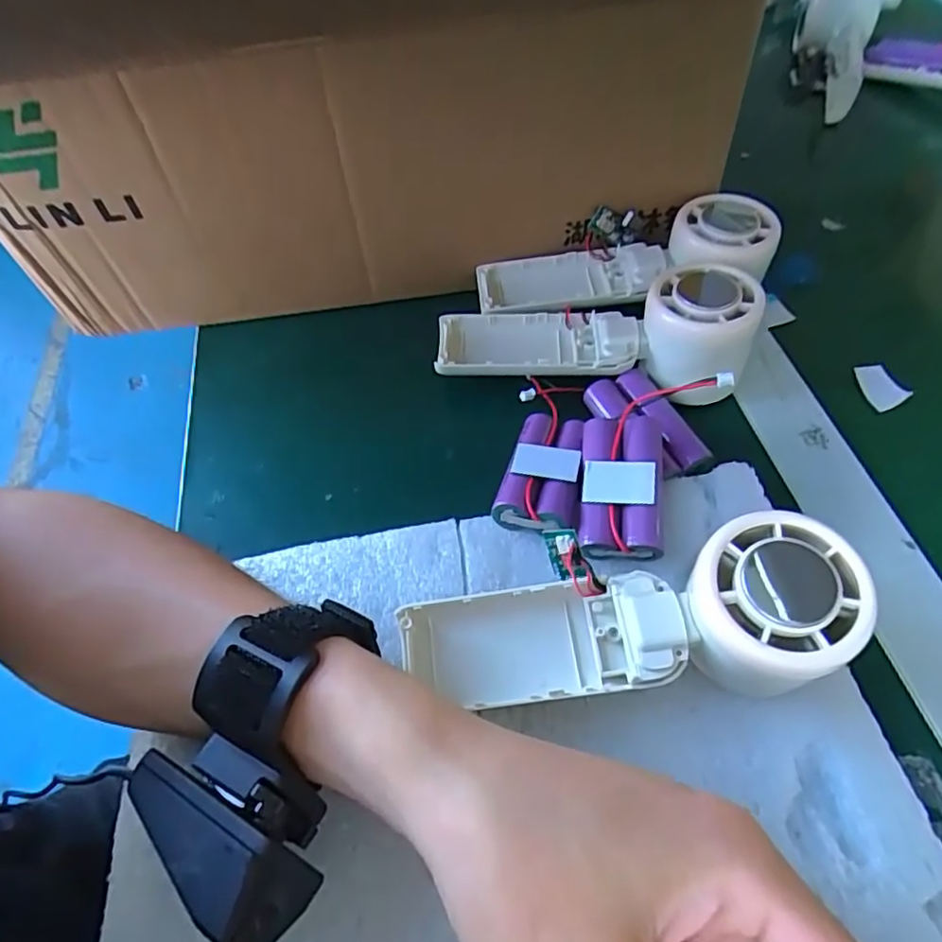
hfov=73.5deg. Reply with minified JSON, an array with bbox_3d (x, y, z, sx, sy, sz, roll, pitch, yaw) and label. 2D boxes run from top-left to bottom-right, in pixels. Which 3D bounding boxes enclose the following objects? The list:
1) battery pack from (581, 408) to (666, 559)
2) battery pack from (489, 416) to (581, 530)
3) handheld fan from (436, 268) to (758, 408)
[{"bbox_3d":[0.069,0.004,0.282,0.036,0.018,0.068,6,53,4],"label":"battery pack"},{"bbox_3d":[0.037,-0.001,0.299,0.035,0.015,0.067,15,54,11],"label":"battery pack"},{"bbox_3d":[0.063,-0.074,0.330,0.159,0.049,0.053,2,53,1],"label":"handheld fan"}]

